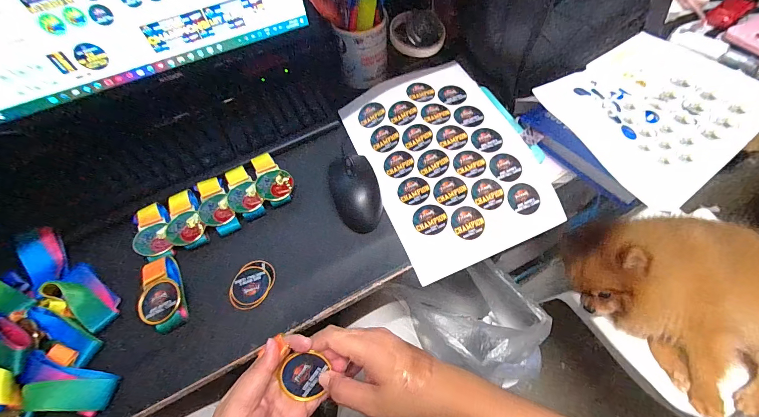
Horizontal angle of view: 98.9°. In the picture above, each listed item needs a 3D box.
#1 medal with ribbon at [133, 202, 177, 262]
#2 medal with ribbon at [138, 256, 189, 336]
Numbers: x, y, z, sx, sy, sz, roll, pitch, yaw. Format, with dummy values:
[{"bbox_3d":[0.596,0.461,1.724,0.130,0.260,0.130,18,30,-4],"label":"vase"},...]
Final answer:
[{"bbox_3d":[-0.284,0.030,0.406,0.040,0.020,0.078,-25,61,-10],"label":"medal with ribbon"},{"bbox_3d":[-0.247,0.095,0.367,0.043,0.018,0.082,-23,61,-9],"label":"medal with ribbon"}]

